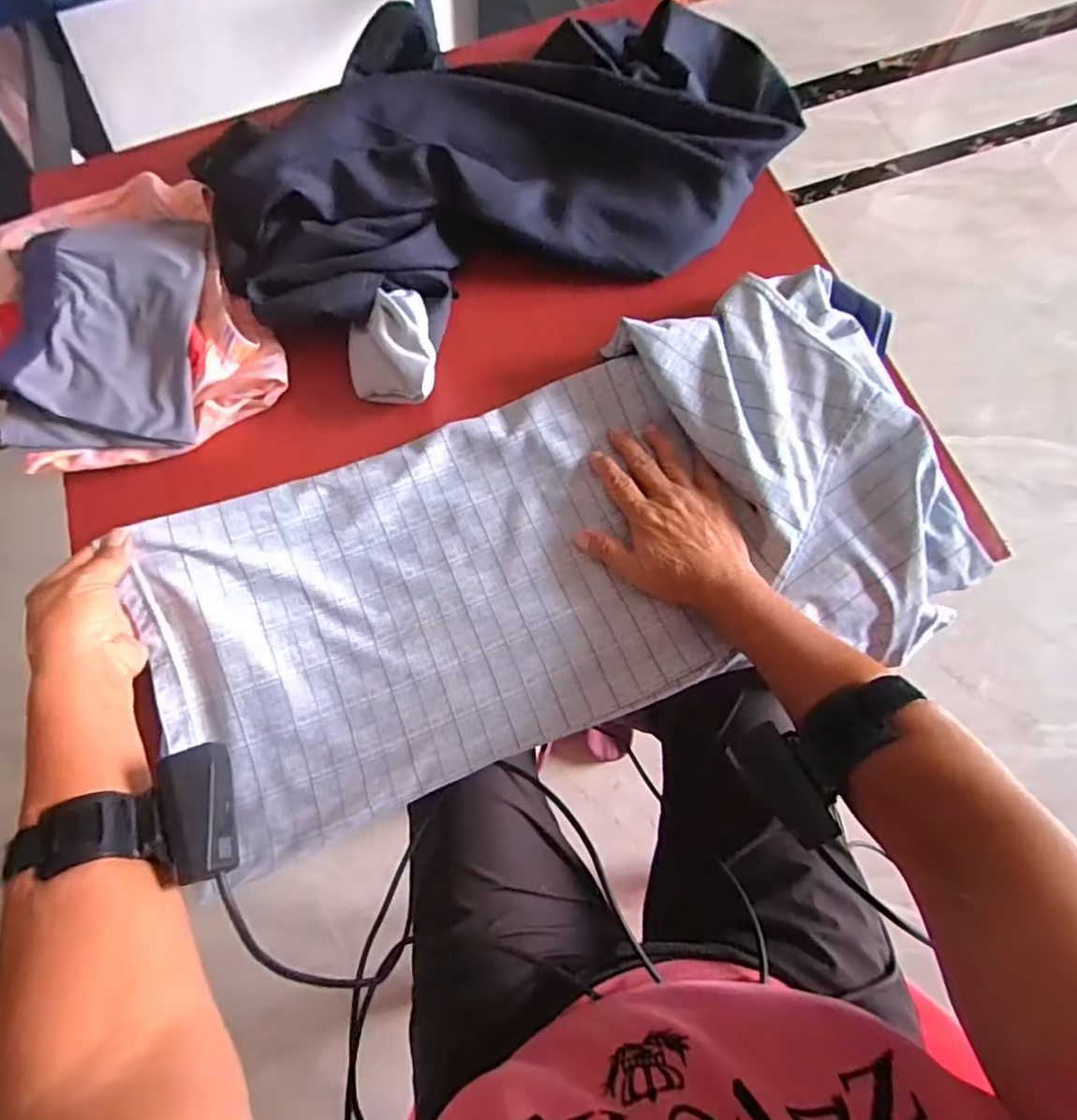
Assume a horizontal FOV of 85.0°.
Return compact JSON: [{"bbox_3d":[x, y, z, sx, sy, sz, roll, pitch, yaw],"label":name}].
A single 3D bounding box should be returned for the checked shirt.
[{"bbox_3d":[0.011,-0.005,0.447,0.582,0.065,0.282,-21,74,-2],"label":"checked shirt"}]

